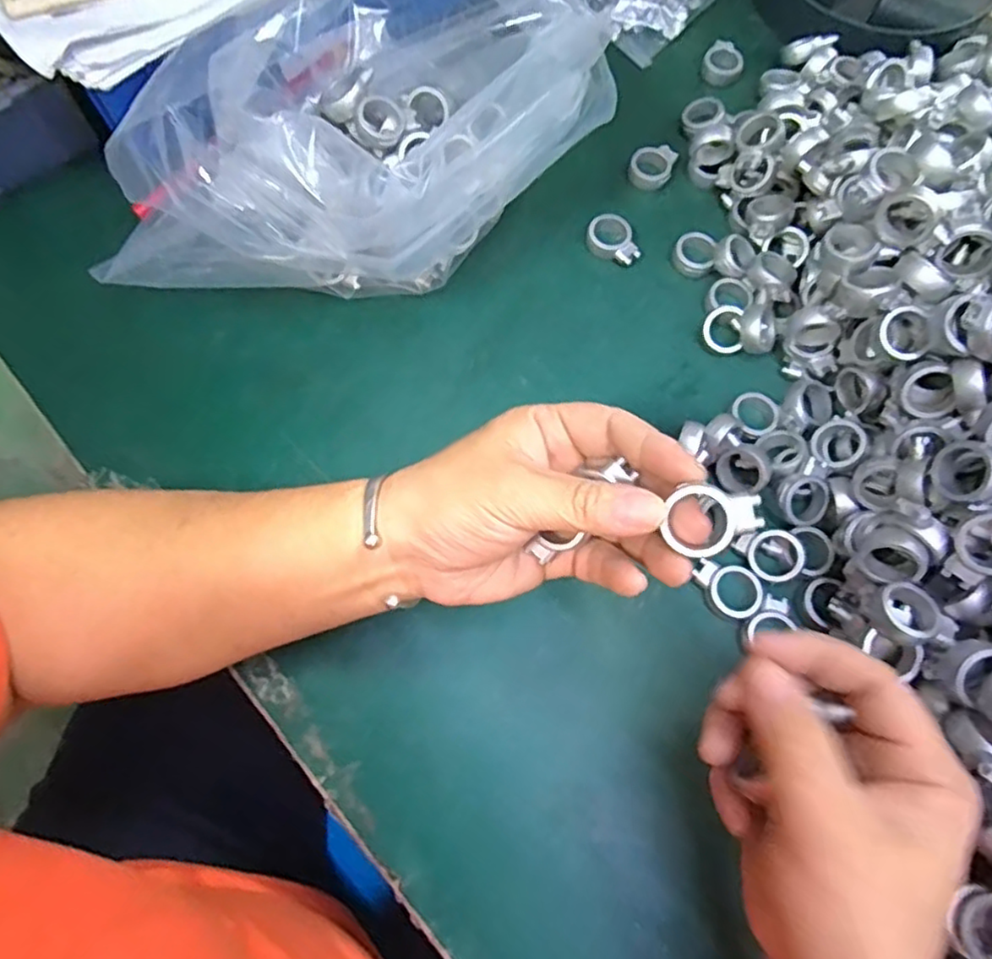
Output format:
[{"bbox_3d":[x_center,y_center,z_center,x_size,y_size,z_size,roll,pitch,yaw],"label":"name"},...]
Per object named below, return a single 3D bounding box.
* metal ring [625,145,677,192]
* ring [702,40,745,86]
[{"bbox_3d":[0.097,-0.197,0.406,0.027,0.010,0.031,19,71,5],"label":"metal ring"},{"bbox_3d":[0.153,-0.281,0.441,0.026,0.011,0.030,28,72,8],"label":"ring"}]

